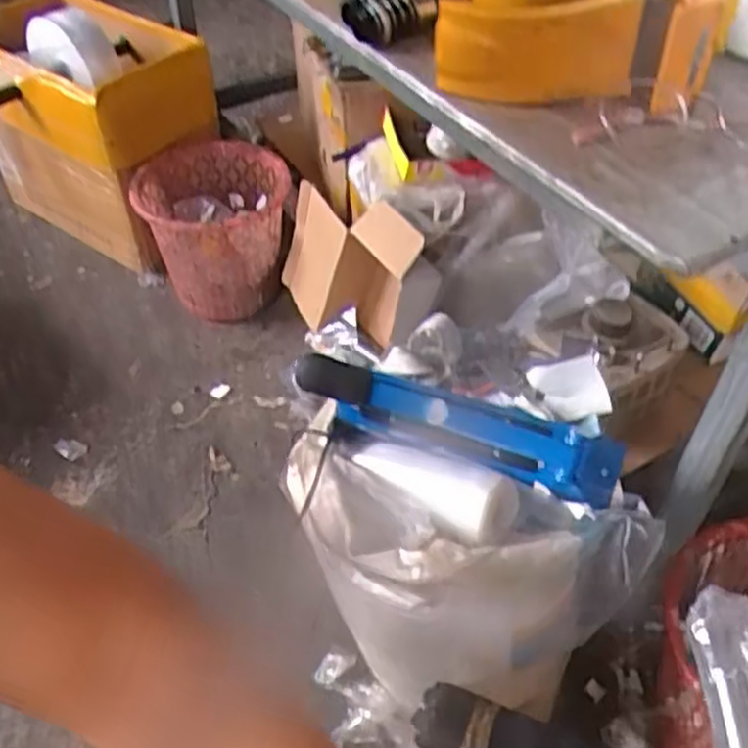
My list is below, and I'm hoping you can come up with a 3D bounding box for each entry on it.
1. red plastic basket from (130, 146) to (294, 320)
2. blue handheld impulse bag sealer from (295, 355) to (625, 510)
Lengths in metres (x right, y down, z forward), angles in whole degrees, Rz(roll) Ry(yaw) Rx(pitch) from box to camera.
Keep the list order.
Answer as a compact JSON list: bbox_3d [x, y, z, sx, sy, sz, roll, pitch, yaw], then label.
[{"bbox_3d":[-0.296,-0.276,1.466,0.278,0.238,0.244,-14,48,-12],"label":"red plastic basket"},{"bbox_3d":[0.086,0.050,0.750,0.313,0.114,0.085,15,49,14],"label":"blue handheld impulse bag sealer"}]

